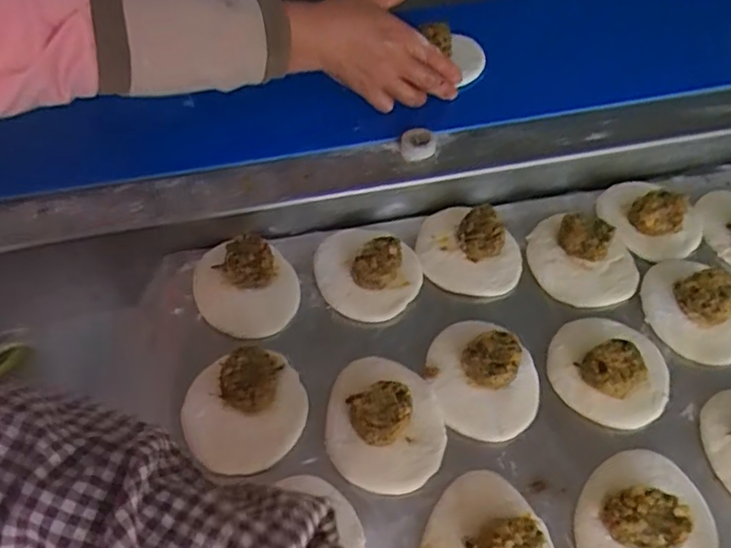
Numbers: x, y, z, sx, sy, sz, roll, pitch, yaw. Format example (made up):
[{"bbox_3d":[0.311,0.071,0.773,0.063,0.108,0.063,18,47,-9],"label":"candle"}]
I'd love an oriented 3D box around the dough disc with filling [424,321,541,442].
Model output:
[{"bbox_3d":[0.082,0.070,0.435,0.082,0.027,0.081,0,53,0],"label":"dough disc with filling"}]

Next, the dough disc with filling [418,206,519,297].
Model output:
[{"bbox_3d":[0.088,-0.028,0.514,0.089,0.033,0.089,13,54,10],"label":"dough disc with filling"}]

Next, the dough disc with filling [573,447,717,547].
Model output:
[{"bbox_3d":[0.177,0.152,0.379,0.079,0.034,0.106,31,59,22],"label":"dough disc with filling"}]

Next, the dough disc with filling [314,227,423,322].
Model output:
[{"bbox_3d":[-0.003,-0.008,0.495,0.089,0.034,0.077,37,61,25],"label":"dough disc with filling"}]

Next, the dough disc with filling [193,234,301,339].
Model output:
[{"bbox_3d":[-0.096,0.001,0.484,0.091,0.035,0.086,11,53,9],"label":"dough disc with filling"}]

